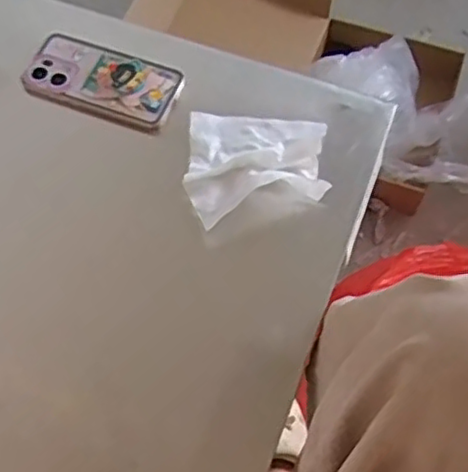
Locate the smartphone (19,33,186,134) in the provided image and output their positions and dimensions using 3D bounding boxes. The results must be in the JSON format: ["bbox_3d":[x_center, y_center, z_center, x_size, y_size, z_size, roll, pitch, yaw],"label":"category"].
[{"bbox_3d":[-0.143,-0.168,0.710,0.167,0.011,0.084,22,66,9],"label":"smartphone"}]

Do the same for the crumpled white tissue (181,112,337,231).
[{"bbox_3d":[0.023,-0.073,0.654,0.135,0.030,0.128,3,65,0],"label":"crumpled white tissue"}]

